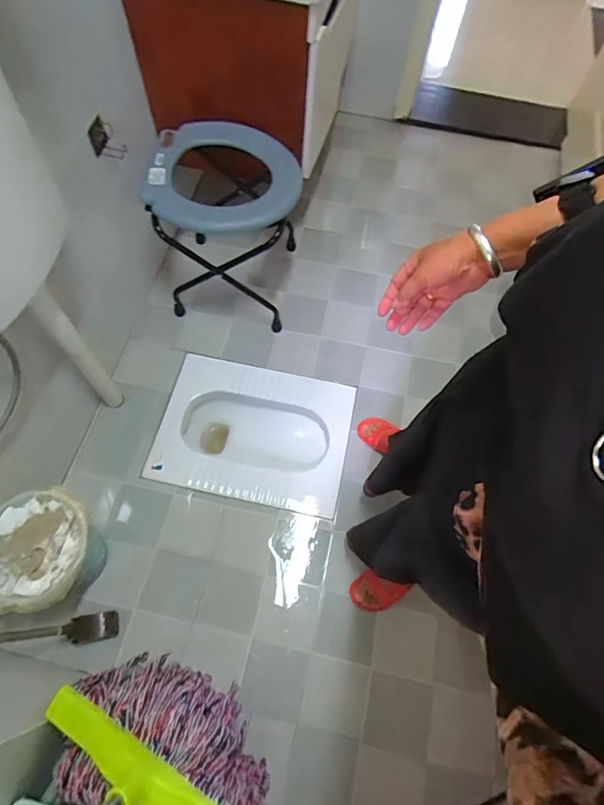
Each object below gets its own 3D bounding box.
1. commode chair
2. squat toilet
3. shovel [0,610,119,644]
[{"bbox_3d":[-0.215,-0.561,1.390,0.367,0.437,0.414,7,70,5],"label":"commode chair"},{"bbox_3d":[-0.148,0.106,1.464,0.576,0.201,0.428,11,71,6],"label":"squat toilet"},{"bbox_3d":[-0.605,0.478,0.924,0.063,0.521,0.065,-9,68,26],"label":"shovel"}]

